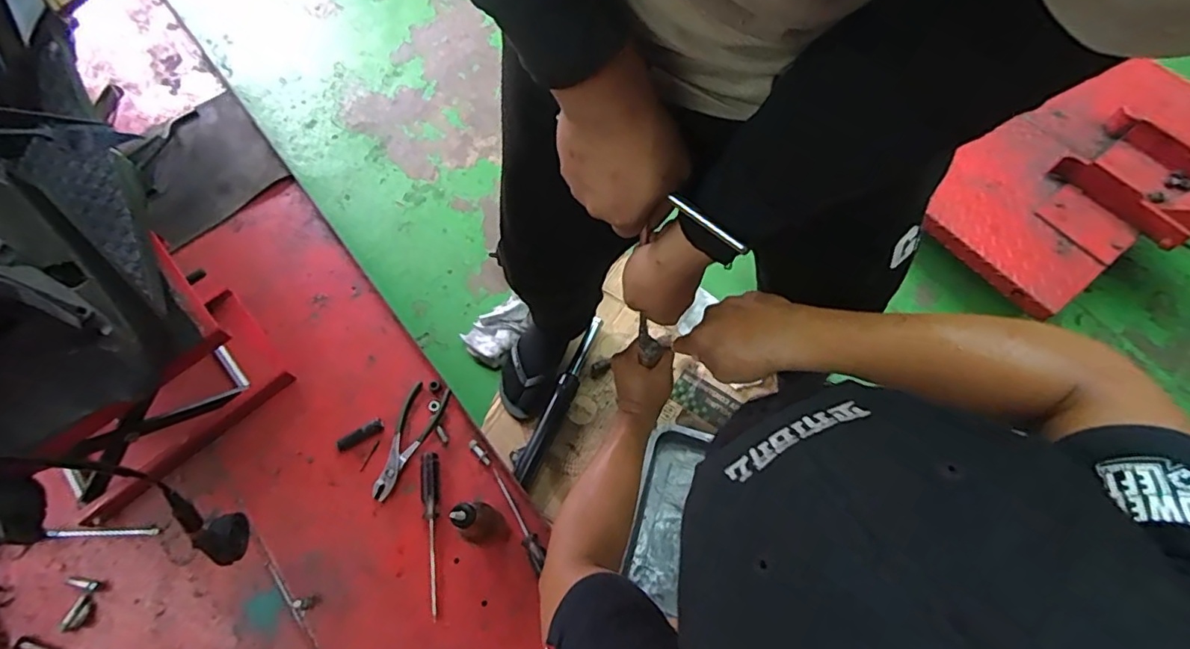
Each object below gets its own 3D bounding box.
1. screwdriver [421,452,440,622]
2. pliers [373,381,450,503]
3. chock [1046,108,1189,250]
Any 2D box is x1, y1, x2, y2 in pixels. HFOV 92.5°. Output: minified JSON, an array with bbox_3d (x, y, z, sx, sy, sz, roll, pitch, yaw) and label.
[{"bbox_3d":[-0.252,0.314,0.872,0.030,0.023,0.237,-8,66,-2],"label":"screwdriver"},{"bbox_3d":[-0.308,0.190,0.934,0.068,0.018,0.192,18,67,10],"label":"pliers"},{"bbox_3d":[1.104,-0.274,1.014,0.230,0.190,0.367,-32,68,-12],"label":"chock"}]

